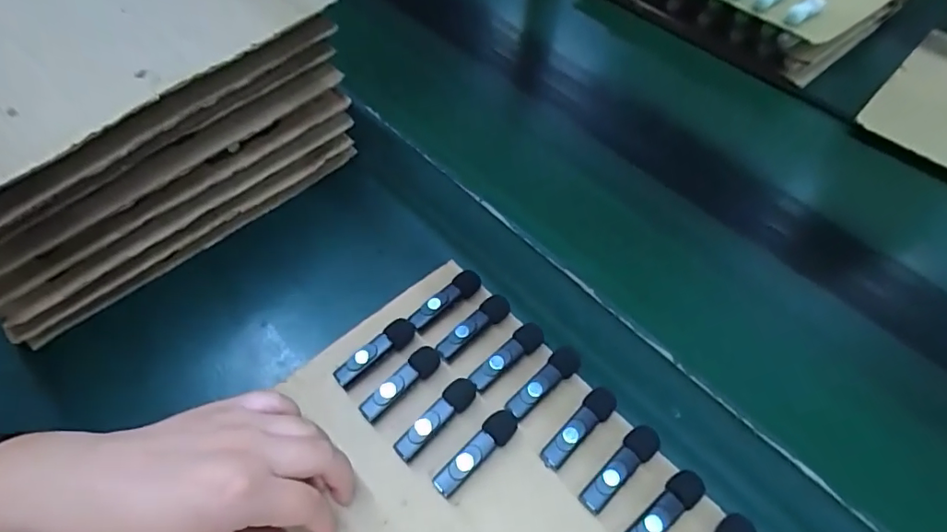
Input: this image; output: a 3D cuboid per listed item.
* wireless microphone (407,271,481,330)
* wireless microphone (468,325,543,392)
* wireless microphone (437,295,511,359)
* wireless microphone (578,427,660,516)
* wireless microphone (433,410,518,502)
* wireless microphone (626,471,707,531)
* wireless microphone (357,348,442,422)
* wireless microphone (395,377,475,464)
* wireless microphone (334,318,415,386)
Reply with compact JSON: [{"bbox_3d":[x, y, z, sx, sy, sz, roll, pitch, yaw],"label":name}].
[{"bbox_3d":[-0.020,0.026,0.396,0.062,0.012,0.017,-38,64,-25],"label":"wireless microphone"},{"bbox_3d":[0.024,0.065,0.374,0.063,0.017,0.019,-33,62,-22],"label":"wireless microphone"},{"bbox_3d":[0.000,0.046,0.387,0.064,0.017,0.016,-33,62,-22],"label":"wireless microphone"},{"bbox_3d":[0.093,0.129,0.333,0.064,0.012,0.019,-33,61,-22],"label":"wireless microphone"},{"bbox_3d":[0.002,0.120,0.337,0.065,0.018,0.017,-38,64,-25],"label":"wireless microphone"},{"bbox_3d":[0.114,0.150,0.317,0.063,0.011,0.020,-29,60,-20],"label":"wireless microphone"},{"bbox_3d":[-0.049,0.082,0.362,0.064,0.015,0.017,-38,64,-25],"label":"wireless microphone"},{"bbox_3d":[-0.024,0.103,0.349,0.017,0.015,0.065,37,62,22],"label":"wireless microphone"},{"bbox_3d":[-0.069,0.060,0.371,0.018,0.018,0.064,39,62,23],"label":"wireless microphone"}]

